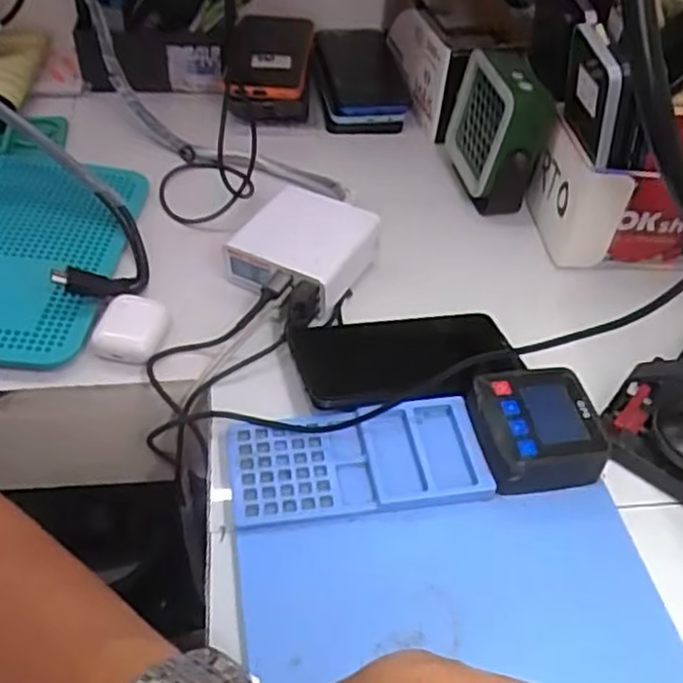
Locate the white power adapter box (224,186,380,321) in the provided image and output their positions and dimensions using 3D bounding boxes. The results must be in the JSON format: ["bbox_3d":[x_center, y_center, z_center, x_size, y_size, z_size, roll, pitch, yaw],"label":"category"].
[{"bbox_3d":[-0.029,-0.070,0.541,0.096,0.040,0.092,28,51,21],"label":"white power adapter box"}]

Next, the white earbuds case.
[{"bbox_3d":[-0.142,-0.008,0.490,0.046,0.018,0.048,8,47,4],"label":"white earbuds case"}]

